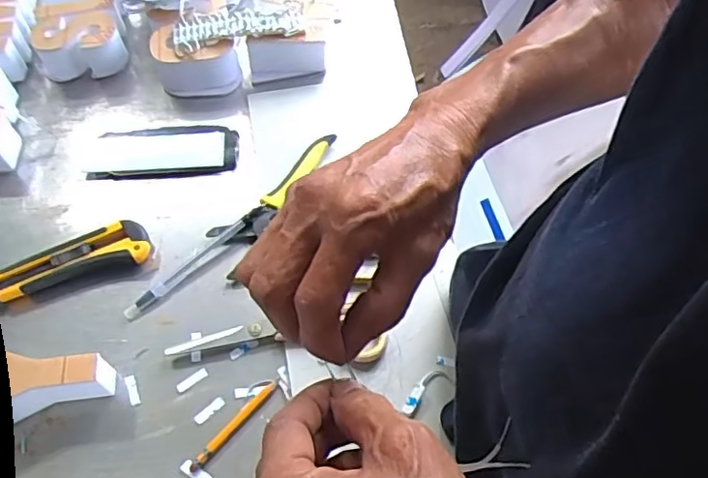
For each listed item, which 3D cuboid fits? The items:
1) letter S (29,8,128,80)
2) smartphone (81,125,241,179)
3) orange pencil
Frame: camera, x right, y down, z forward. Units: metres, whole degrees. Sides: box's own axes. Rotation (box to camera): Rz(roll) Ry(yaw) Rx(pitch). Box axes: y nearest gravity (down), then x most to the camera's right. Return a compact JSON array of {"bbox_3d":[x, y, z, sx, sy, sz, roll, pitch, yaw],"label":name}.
[{"bbox_3d":[-0.293,-0.205,0.643,0.084,0.050,0.059,-23,62,-13],"label":"letter S"},{"bbox_3d":[-0.190,-0.088,0.595,0.143,0.011,0.056,-2,60,-2],"label":"smartphone"},{"bbox_3d":[-0.093,0.144,0.464,0.009,0.005,0.087,37,66,19],"label":"orange pencil"}]

